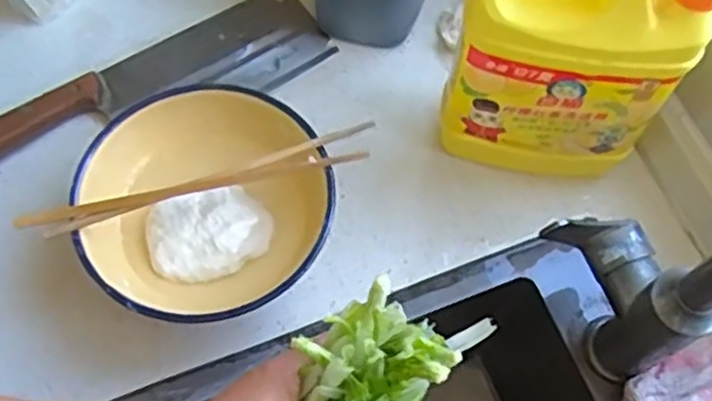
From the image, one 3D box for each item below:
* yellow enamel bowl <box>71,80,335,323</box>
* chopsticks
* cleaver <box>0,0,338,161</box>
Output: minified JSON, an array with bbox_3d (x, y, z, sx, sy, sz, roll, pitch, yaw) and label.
[{"bbox_3d":[-0.102,0.011,0.531,0.162,0.081,0.165,0,66,-1],"label":"yellow enamel bowl"},{"bbox_3d":[-0.099,-0.011,0.492,0.232,0.021,0.024,-18,67,-9],"label":"chopsticks"},{"bbox_3d":[-0.166,-0.092,0.600,0.291,0.026,0.087,-26,69,-12],"label":"cleaver"}]

